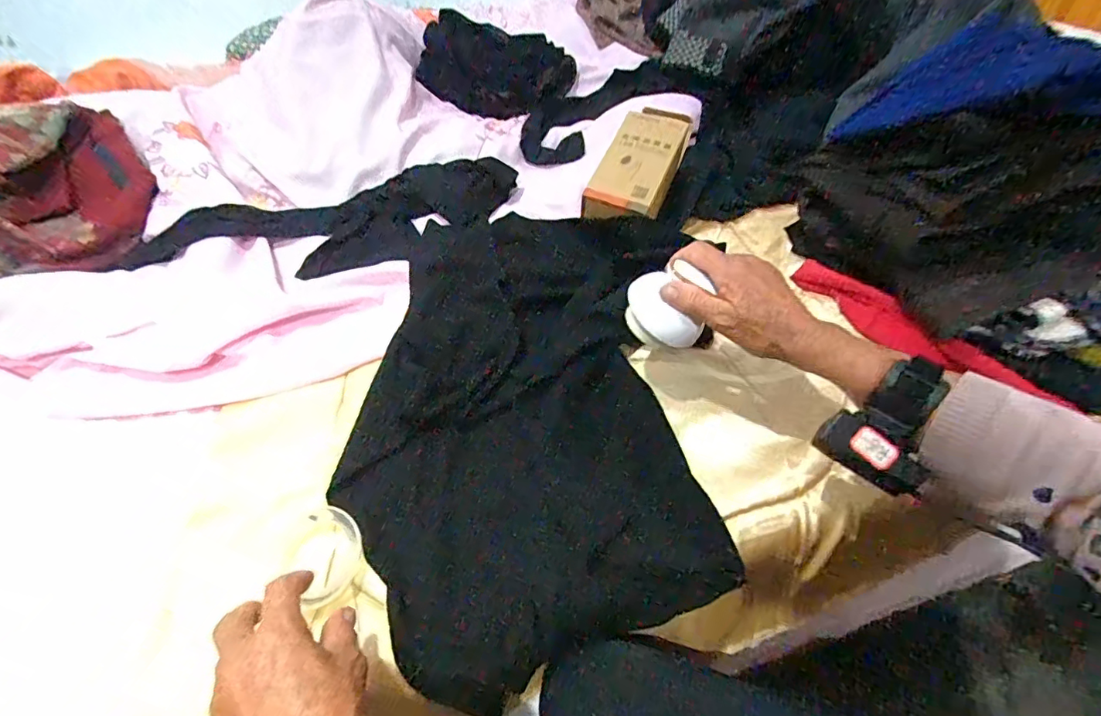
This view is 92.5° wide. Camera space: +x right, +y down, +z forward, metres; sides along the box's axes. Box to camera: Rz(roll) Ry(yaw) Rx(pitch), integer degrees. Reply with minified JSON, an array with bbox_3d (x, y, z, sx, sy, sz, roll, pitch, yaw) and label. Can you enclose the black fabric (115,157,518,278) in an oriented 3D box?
[{"bbox_3d":[-0.302,-0.181,0.709,0.522,0.042,0.190,-9,45,-4],"label":"black fabric"}]

